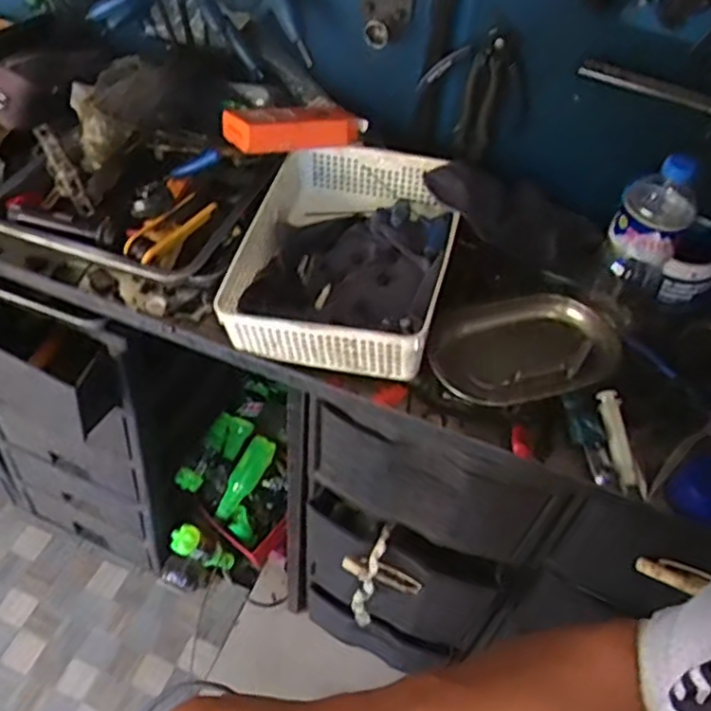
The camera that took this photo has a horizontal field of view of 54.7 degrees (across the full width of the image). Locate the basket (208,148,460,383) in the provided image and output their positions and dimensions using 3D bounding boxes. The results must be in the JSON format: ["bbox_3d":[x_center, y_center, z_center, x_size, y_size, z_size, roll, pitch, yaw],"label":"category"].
[{"bbox_3d":[-0.010,-0.129,0.893,0.256,0.096,0.324,12,50,4],"label":"basket"}]

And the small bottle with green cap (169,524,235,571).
[{"bbox_3d":[-0.320,0.417,1.463,0.054,0.181,0.058,-20,47,21],"label":"small bottle with green cap"}]

